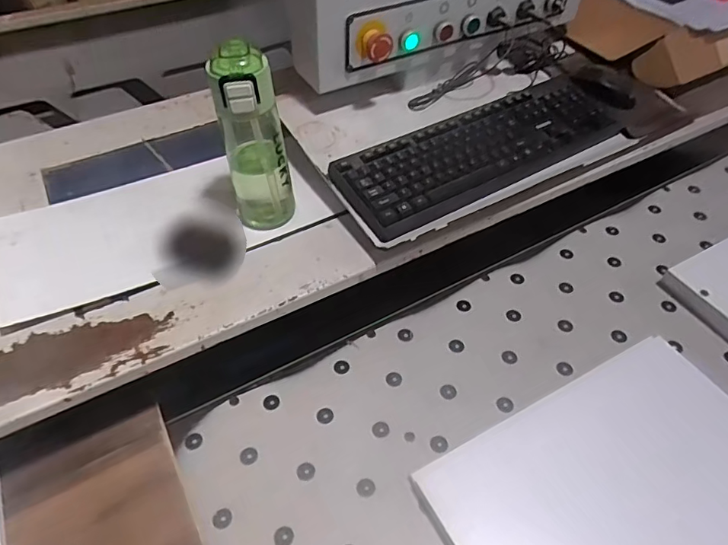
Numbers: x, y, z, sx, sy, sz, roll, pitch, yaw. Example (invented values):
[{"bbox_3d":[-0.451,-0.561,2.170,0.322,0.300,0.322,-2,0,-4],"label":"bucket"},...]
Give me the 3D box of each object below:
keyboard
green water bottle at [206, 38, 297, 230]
[{"bbox_3d":[0.165,-0.181,0.716,0.428,0.020,0.130,-26,56,-21],"label":"keyboard"},{"bbox_3d":[-0.127,-0.147,0.611,0.074,0.224,0.062,-3,50,-4],"label":"green water bottle"}]

